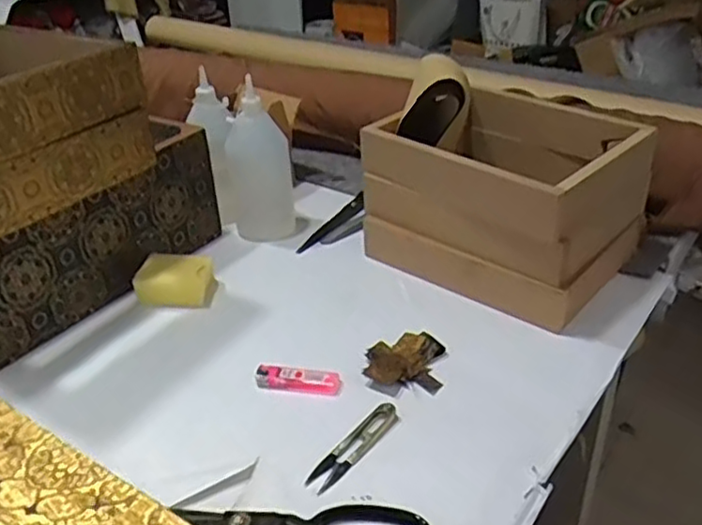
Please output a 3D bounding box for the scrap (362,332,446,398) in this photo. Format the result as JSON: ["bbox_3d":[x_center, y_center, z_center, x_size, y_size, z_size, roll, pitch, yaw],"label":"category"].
[{"bbox_3d":[0.051,0.093,0.646,0.070,0.008,0.087,3,32,9],"label":"scrap"}]

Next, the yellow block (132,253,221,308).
[{"bbox_3d":[-0.193,0.019,0.755,0.082,0.041,0.062,1,32,5],"label":"yellow block"}]

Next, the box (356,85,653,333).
[{"bbox_3d":[0.177,-0.077,0.776,0.260,0.168,0.209,26,41,37],"label":"box"}]

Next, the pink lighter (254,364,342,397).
[{"bbox_3d":[-0.049,0.108,0.629,0.080,0.014,0.024,5,32,10],"label":"pink lighter"}]

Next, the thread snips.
[{"bbox_3d":[0.003,0.148,0.559,0.025,0.007,0.104,22,39,34],"label":"thread snips"}]

